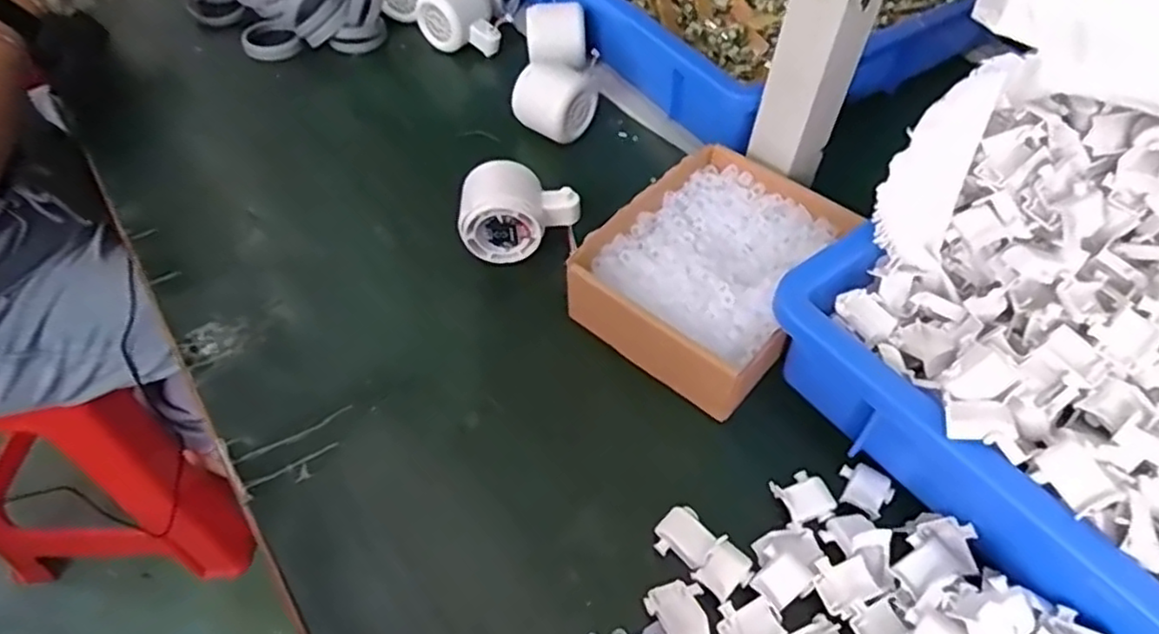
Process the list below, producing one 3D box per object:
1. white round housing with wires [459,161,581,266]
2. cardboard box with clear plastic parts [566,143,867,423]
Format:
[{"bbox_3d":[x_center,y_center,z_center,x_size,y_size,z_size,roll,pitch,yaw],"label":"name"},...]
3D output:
[{"bbox_3d":[-0.042,-0.077,0.496,0.081,0.058,0.047,-4,52,-4],"label":"white round housing with wires"},{"bbox_3d":[0.091,-0.029,0.468,0.137,0.051,0.191,35,59,24],"label":"cardboard box with clear plastic parts"}]

